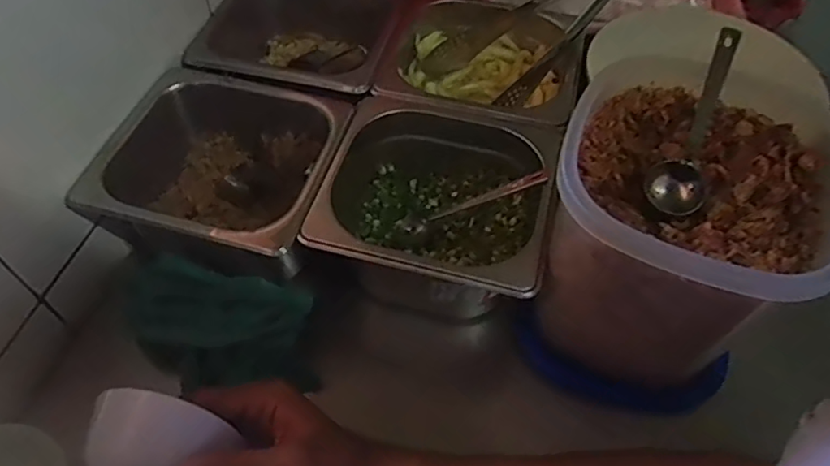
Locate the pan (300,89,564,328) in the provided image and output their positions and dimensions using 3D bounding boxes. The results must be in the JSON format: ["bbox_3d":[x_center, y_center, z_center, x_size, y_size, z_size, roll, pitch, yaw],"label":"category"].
[{"bbox_3d":[0.015,-0.017,0.486,0.164,0.100,0.163,11,55,6],"label":"pan"}]

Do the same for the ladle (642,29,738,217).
[{"bbox_3d":[0.187,-0.070,0.388,0.034,0.033,0.136,24,71,14],"label":"ladle"}]

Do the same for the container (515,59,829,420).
[{"bbox_3d":[0.174,0.011,0.423,0.155,0.193,0.163,20,56,11],"label":"container"}]

